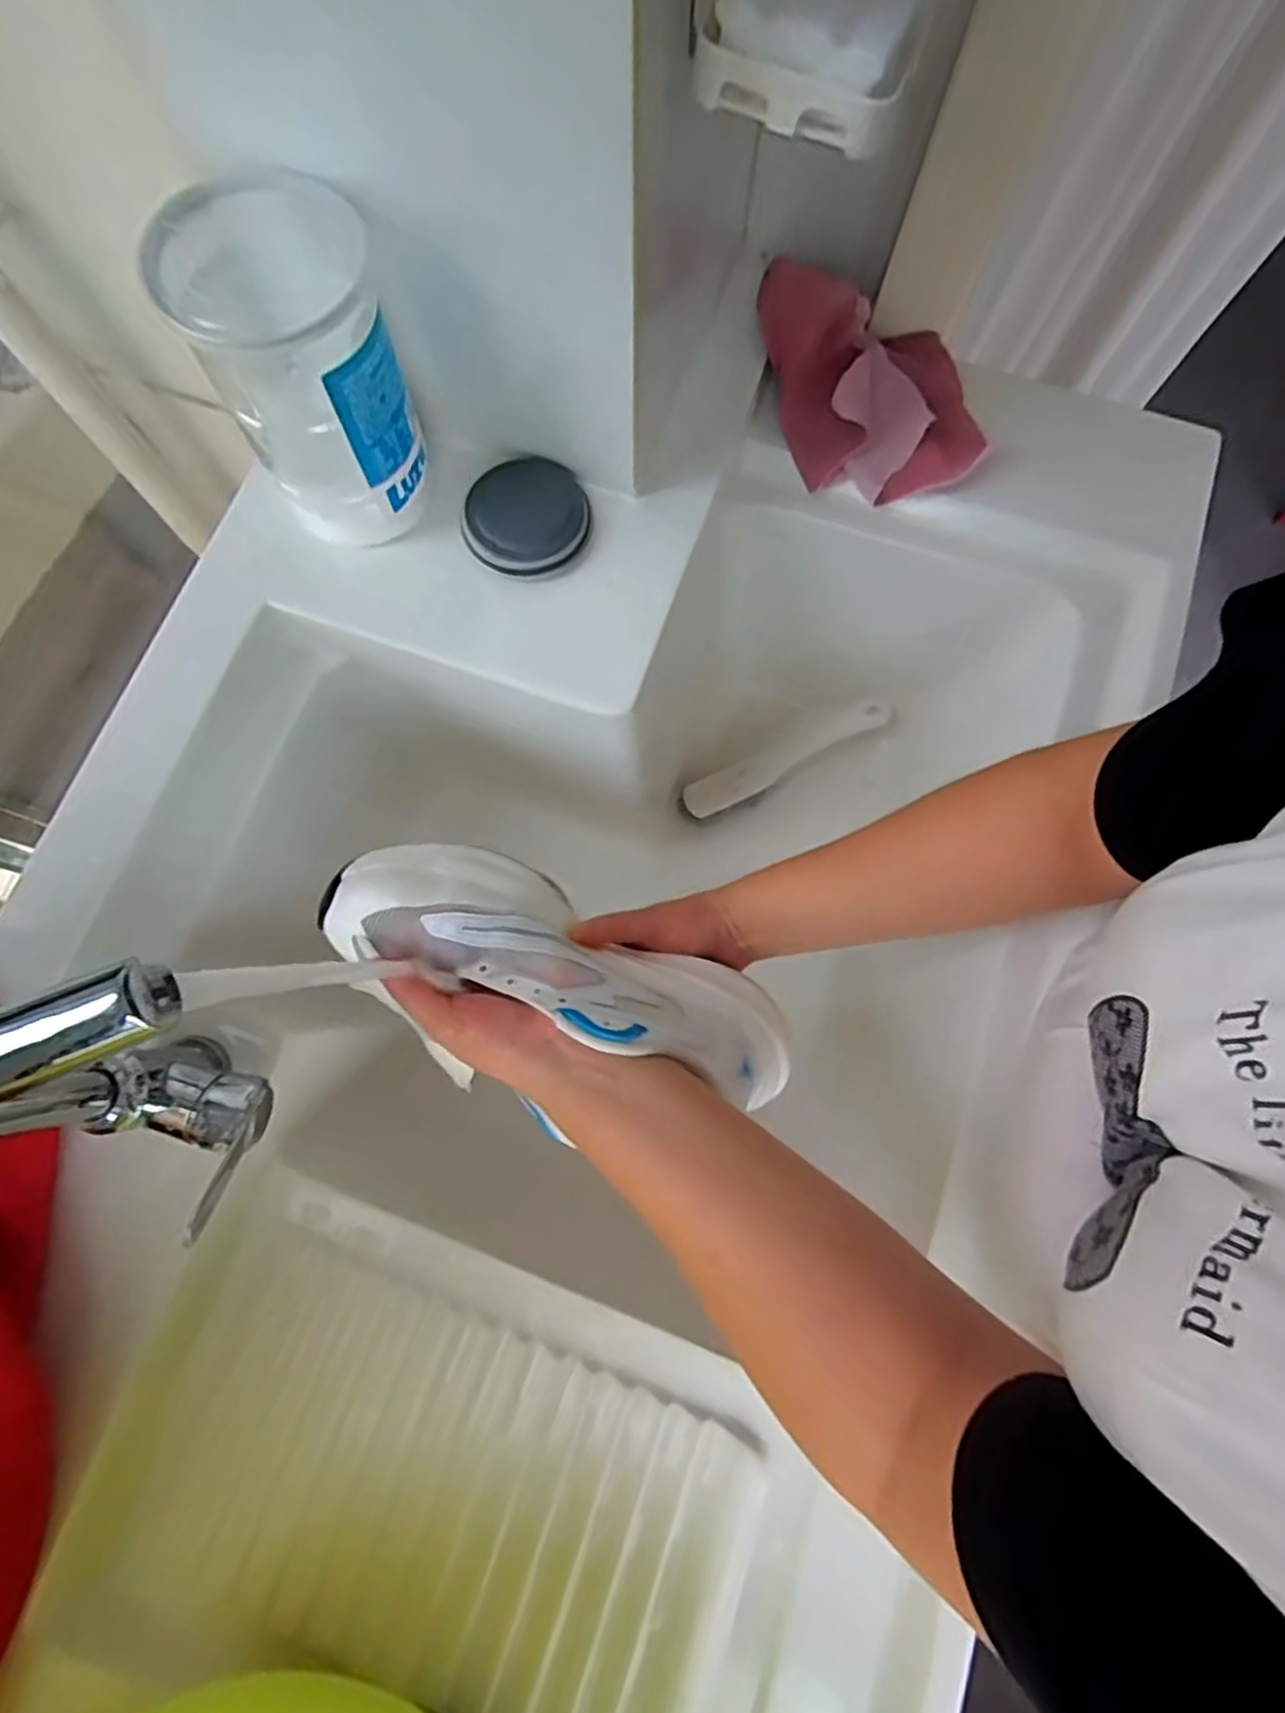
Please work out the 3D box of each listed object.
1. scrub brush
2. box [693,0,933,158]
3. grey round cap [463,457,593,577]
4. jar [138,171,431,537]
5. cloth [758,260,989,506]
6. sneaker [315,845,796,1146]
[{"bbox_3d":[0.133,-0.088,0.677,0.201,0.024,0.035,-27,78,7],"label":"scrub brush"},{"bbox_3d":[0.071,-0.349,0.293,0.086,0.033,0.113,18,77,3],"label":"box"},{"bbox_3d":[-0.073,-0.219,0.468,0.076,0.014,0.083,0,77,-1],"label":"grey round cap"},{"bbox_3d":[-0.181,-0.268,0.412,0.096,0.158,0.106,-8,77,-3],"label":"jar"},{"bbox_3d":[0.162,-0.334,0.513,0.126,0.040,0.160,-19,99,2],"label":"cloth"},{"bbox_3d":[-0.041,0.071,0.407,0.284,0.087,0.107,22,77,-5],"label":"sneaker"}]

